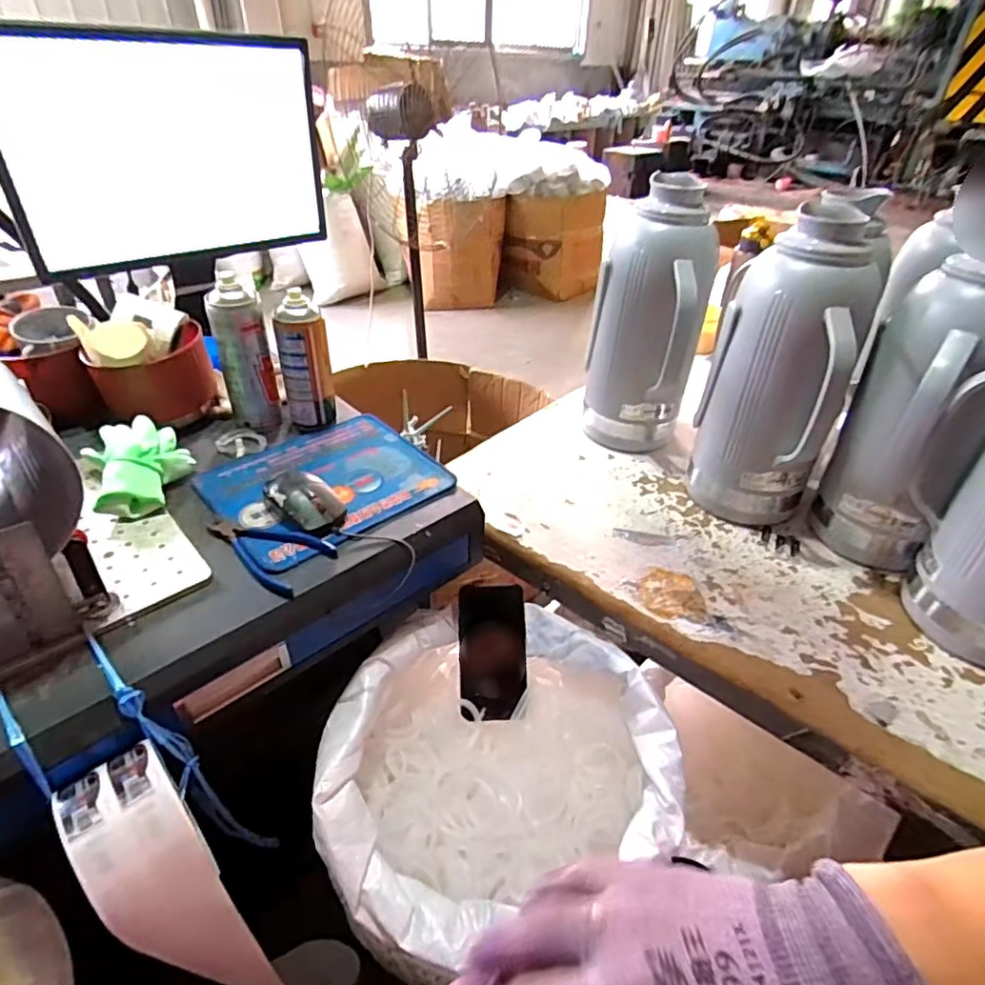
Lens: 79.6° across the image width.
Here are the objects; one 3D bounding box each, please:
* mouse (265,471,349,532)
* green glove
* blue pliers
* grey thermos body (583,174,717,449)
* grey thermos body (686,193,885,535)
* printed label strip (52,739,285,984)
[{"bbox_3d":[-0.219,0.007,0.679,0.063,0.032,0.107,-27,45,-34],"label":"mouse"},{"bbox_3d":[-0.414,-0.029,0.692,0.104,0.059,0.138,-9,38,-15],"label":"green glove"},{"bbox_3d":[-0.244,0.057,0.634,0.139,0.010,0.077,20,40,22],"label":"blue pliers"},{"bbox_3d":[0.230,-0.242,0.899,0.151,0.403,0.122,22,41,25],"label":"grey thermos body"},{"bbox_3d":[0.377,-0.141,0.770,0.156,0.379,0.162,-27,45,-33],"label":"grey thermos body"},{"bbox_3d":[-0.247,0.322,0.470,0.068,0.240,0.081,-19,14,48],"label":"printed label strip"}]

